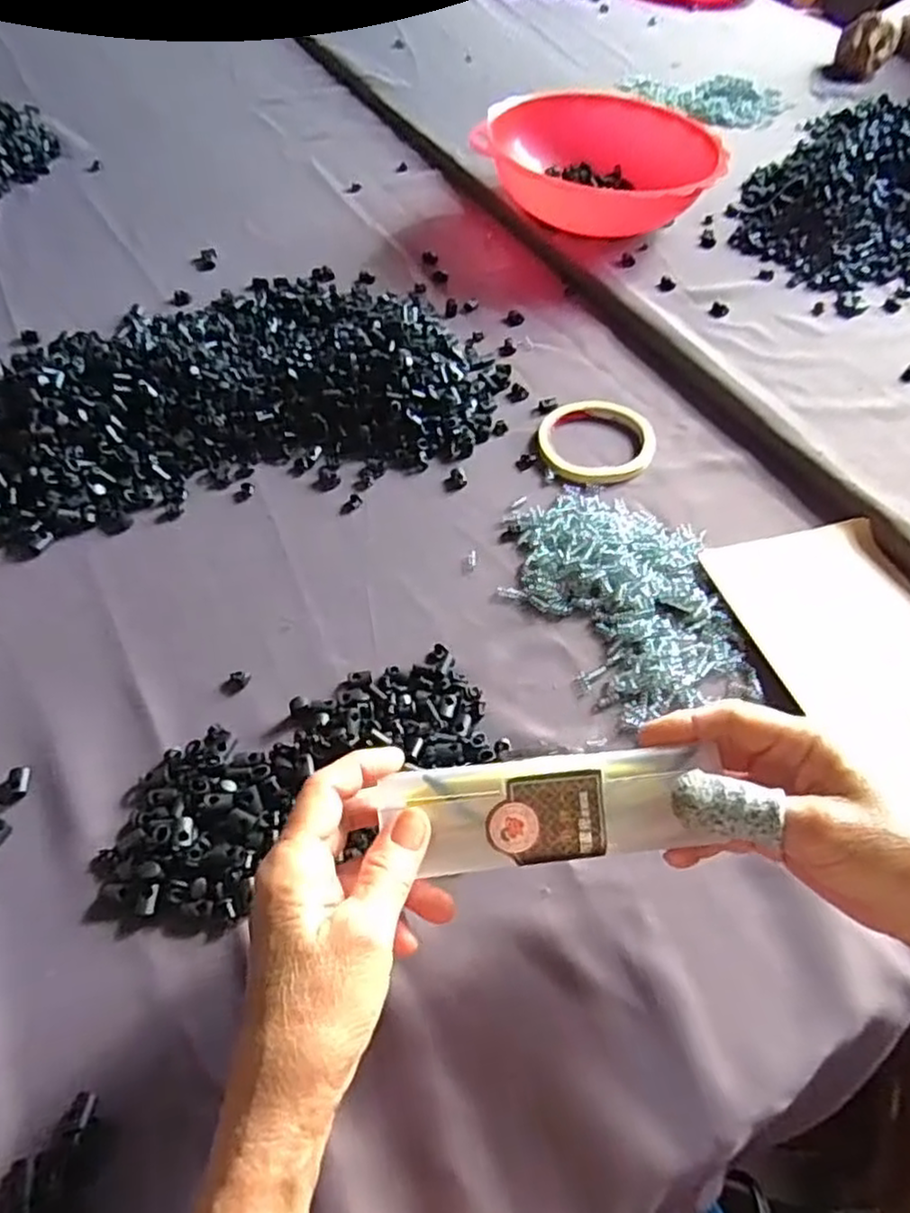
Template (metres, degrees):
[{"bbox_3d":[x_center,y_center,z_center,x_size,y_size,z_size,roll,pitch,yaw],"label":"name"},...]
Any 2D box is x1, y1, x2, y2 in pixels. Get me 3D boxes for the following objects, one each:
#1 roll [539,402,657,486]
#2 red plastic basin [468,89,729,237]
[{"bbox_3d":[0.115,-0.131,0.569,0.093,0.008,0.097,2,53,-2],"label":"roll"},{"bbox_3d":[0.155,-0.483,0.787,0.220,0.080,0.220,2,53,-2],"label":"red plastic basin"}]

